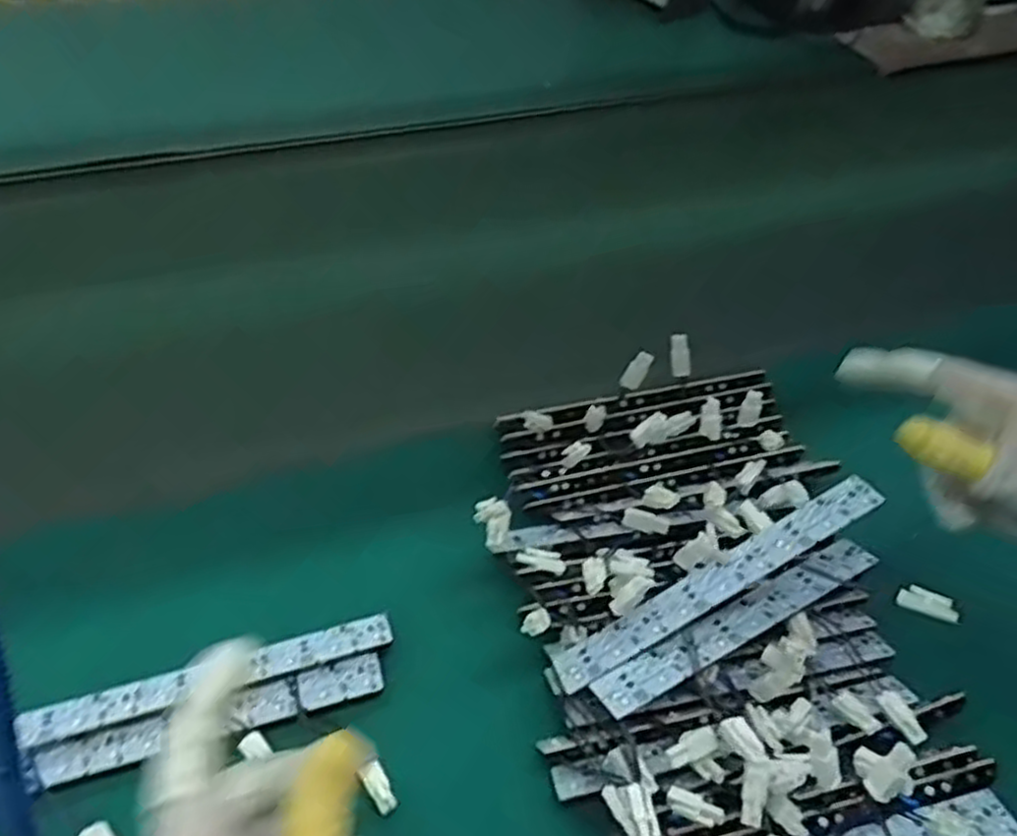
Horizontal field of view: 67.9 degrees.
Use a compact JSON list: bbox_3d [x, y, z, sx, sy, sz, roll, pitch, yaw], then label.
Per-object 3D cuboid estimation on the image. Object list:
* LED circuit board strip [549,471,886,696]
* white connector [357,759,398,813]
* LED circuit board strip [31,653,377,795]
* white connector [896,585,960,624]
[{"bbox_3d":[0.109,0.086,0.400,0.189,0.006,0.027,-31,37,-1],"label":"LED circuit board strip"},{"bbox_3d":[-0.065,0.186,0.381,0.011,0.005,0.025,-20,71,-18],"label":"white connector"},{"bbox_3d":[-0.153,0.157,0.393,0.175,0.008,0.022,-13,53,-13],"label":"LED circuit board strip"},{"bbox_3d":[0.190,0.083,0.343,0.008,0.010,0.028,-28,18,-23],"label":"white connector"}]

